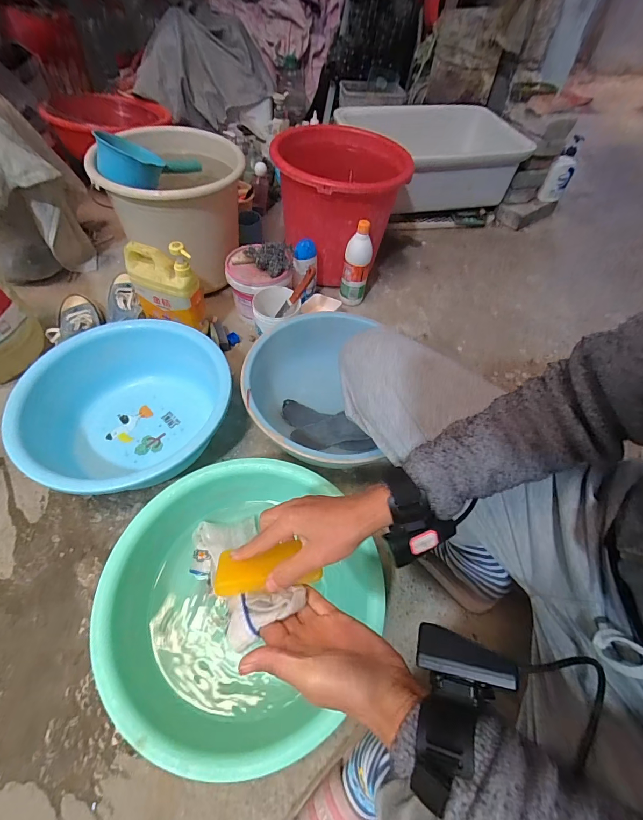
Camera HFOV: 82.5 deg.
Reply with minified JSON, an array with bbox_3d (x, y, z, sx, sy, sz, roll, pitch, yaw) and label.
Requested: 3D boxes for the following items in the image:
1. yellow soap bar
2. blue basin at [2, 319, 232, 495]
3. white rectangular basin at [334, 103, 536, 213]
[{"bbox_3d":[-0.053,0.156,0.363,0.098,0.020,0.044,-3,54,-7],"label":"yellow soap bar"},{"bbox_3d":[-0.346,0.003,0.689,0.343,0.130,0.359,25,56,13],"label":"blue basin"},{"bbox_3d":[0.374,-0.871,1.263,0.583,0.185,0.383,-14,58,-13],"label":"white rectangular basin"}]

